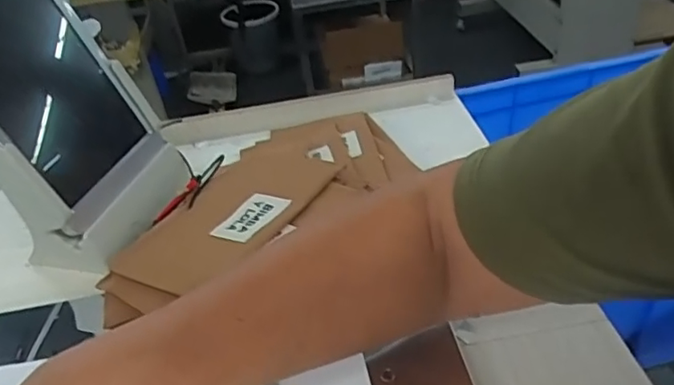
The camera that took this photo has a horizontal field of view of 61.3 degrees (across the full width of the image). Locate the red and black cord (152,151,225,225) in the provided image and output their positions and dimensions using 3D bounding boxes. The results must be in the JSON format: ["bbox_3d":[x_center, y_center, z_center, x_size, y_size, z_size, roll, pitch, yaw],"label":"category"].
[{"bbox_3d":[-0.142,-0.011,0.558,0.053,0.017,0.101,-3,38,6],"label":"red and black cord"}]

